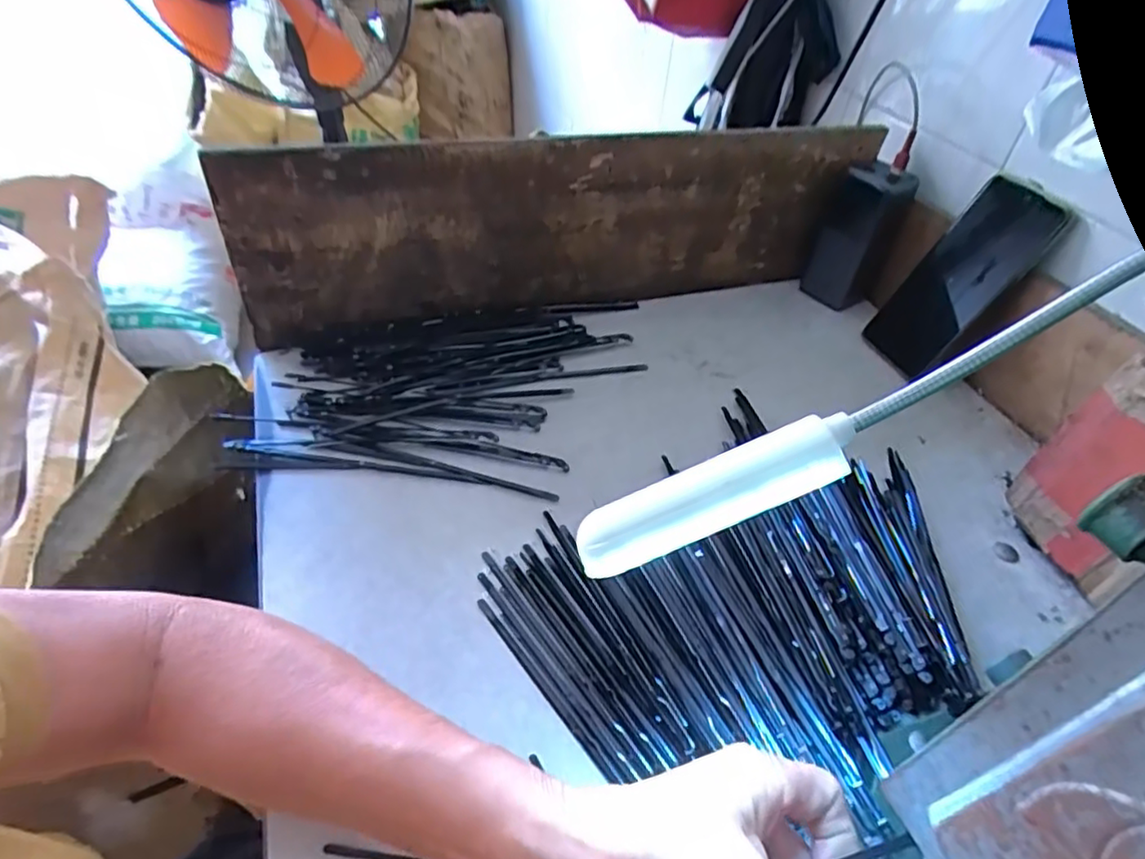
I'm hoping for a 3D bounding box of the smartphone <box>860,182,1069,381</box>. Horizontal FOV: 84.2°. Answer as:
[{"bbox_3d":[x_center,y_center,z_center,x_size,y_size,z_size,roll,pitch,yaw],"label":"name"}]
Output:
[{"bbox_3d":[0.323,-0.125,0.537,0.010,0.165,0.071,3,43,-36],"label":"smartphone"}]

